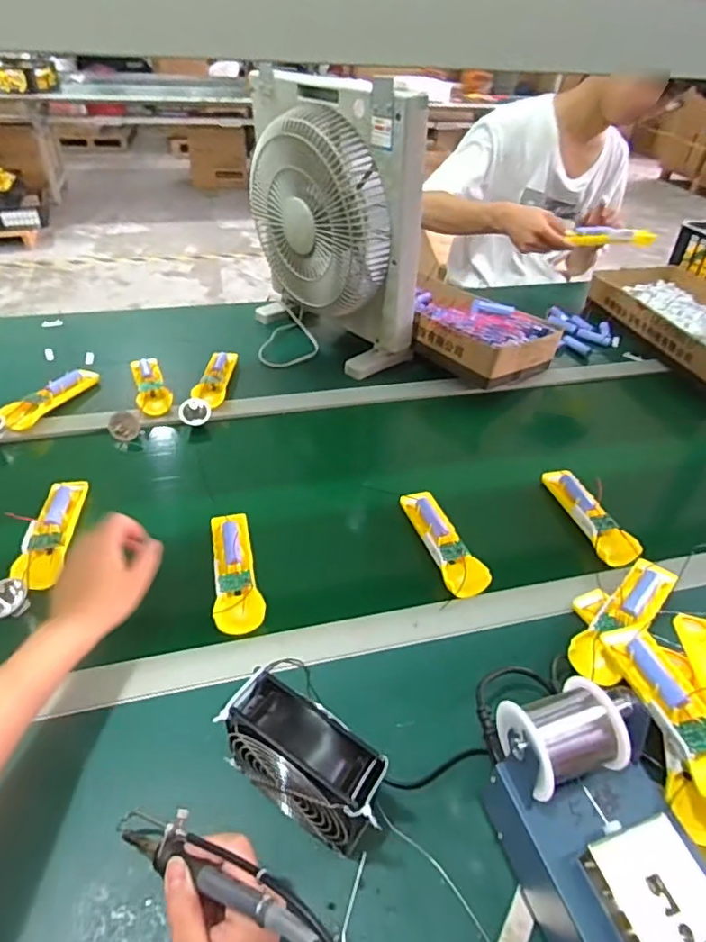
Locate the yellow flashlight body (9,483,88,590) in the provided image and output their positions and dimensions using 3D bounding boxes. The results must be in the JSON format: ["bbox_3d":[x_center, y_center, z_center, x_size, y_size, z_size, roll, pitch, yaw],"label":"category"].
[{"bbox_3d":[-0.361,0.069,0.650,0.043,0.022,0.171,-2,42,-7],"label":"yellow flashlight body"}]

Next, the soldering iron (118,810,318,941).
[{"bbox_3d":[-0.091,0.246,0.338,0.186,0.017,0.029,-4,31,39],"label":"soldering iron"}]

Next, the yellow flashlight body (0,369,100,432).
[{"bbox_3d":[-0.468,-0.117,0.850,0.042,0.033,0.171,18,44,16],"label":"yellow flashlight body"}]

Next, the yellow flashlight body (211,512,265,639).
[{"bbox_3d":[-0.134,0.111,0.624,0.051,0.024,0.168,-6,42,-11],"label":"yellow flashlight body"}]

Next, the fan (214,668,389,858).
[{"bbox_3d":[-0.039,0.233,0.423,0.127,0.117,0.055,25,46,23],"label":"fan"}]

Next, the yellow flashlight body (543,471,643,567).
[{"bbox_3d":[0.314,0.056,0.721,0.046,0.030,0.168,-6,42,-11],"label":"yellow flashlight body"}]

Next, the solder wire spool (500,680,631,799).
[{"bbox_3d":[0.161,0.195,0.405,0.090,0.055,0.066,-9,43,-14],"label":"solder wire spool"}]

